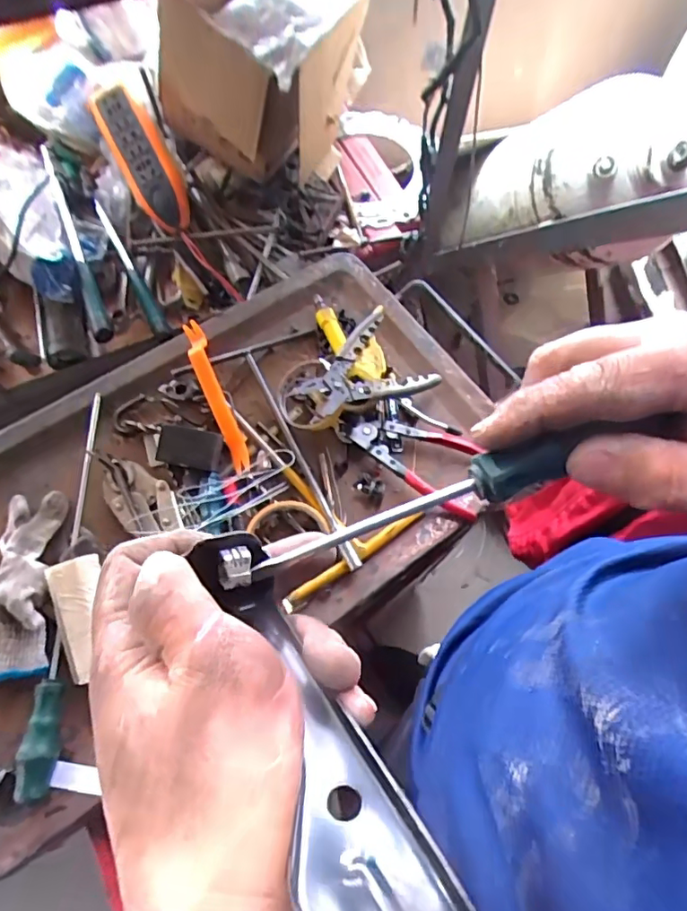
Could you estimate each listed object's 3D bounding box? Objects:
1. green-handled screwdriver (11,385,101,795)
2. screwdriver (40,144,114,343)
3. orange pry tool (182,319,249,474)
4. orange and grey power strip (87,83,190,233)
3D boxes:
[{"bbox_3d":[-0.279,0.116,0.550,0.027,0.029,0.395,-3,67,-3],"label":"green-handled screwdriver"},{"bbox_3d":[-0.406,-0.324,0.816,0.023,0.035,0.410,-23,70,-11],"label":"screwdriver"},{"bbox_3d":[-0.149,-0.072,0.636,0.026,0.027,0.203,-21,69,-10],"label":"orange pry tool"},{"bbox_3d":[-0.316,-0.469,0.860,0.074,0.059,0.250,-31,94,-14],"label":"orange and grey power strip"}]

